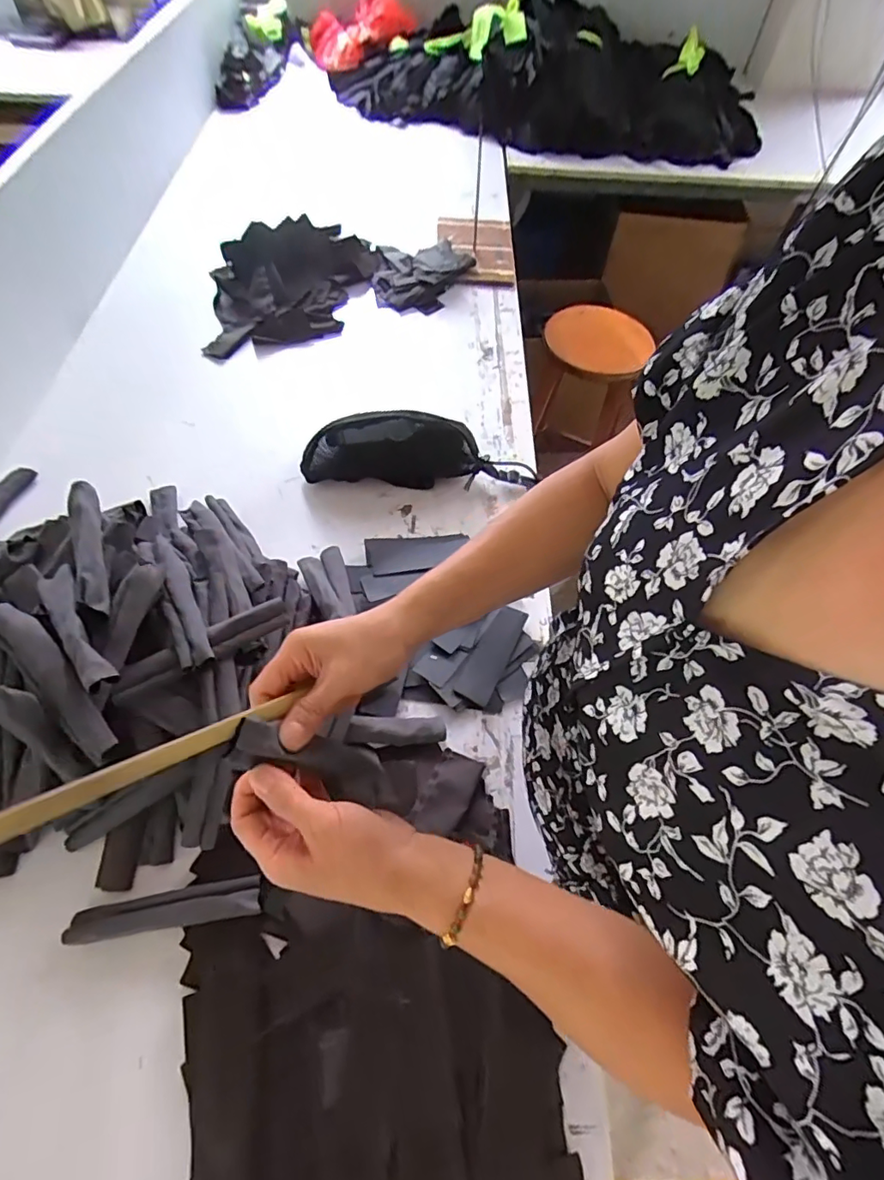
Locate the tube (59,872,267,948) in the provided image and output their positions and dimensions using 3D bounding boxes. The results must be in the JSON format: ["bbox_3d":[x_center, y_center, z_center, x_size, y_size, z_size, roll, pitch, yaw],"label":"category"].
[{"bbox_3d":[-0.274,0.318,0.539,0.185,0.026,0.035,-6,57,-6],"label":"tube"}]

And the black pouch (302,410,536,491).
[{"bbox_3d":[-0.041,-0.221,0.859,0.350,0.083,0.088,2,56,-1],"label":"black pouch"}]

